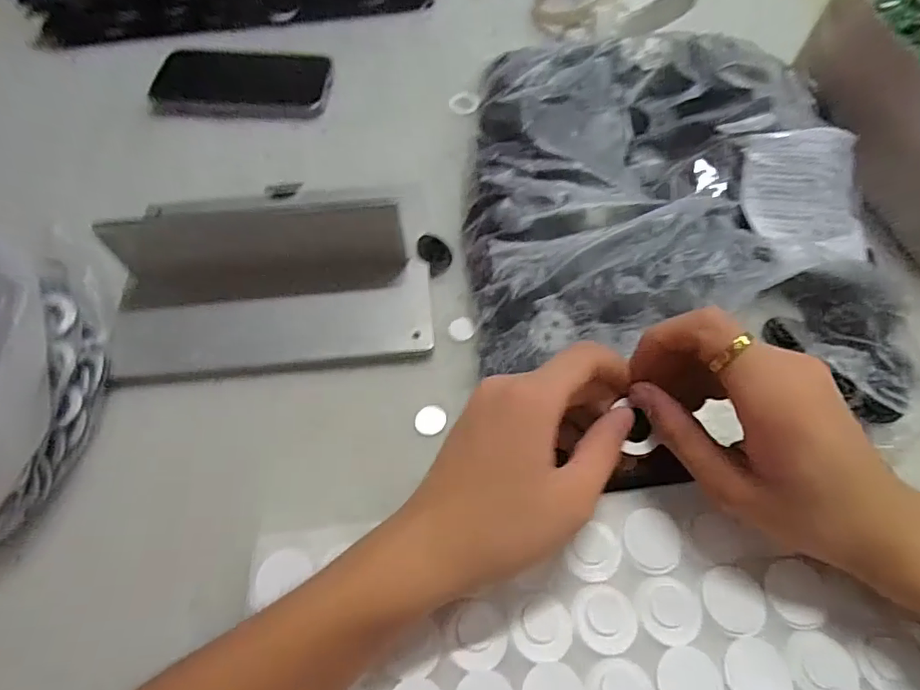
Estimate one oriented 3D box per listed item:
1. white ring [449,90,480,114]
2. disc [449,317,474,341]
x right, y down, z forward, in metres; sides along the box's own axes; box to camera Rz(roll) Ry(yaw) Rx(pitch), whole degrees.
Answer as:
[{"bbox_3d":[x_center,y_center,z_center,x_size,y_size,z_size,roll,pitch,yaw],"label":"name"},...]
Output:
[{"bbox_3d":[0.004,-0.203,0.432,0.024,0.004,0.027,5,61,6],"label":"white ring"},{"bbox_3d":[0.001,-0.010,0.326,0.016,0.004,0.017,-1,62,2],"label":"disc"}]

